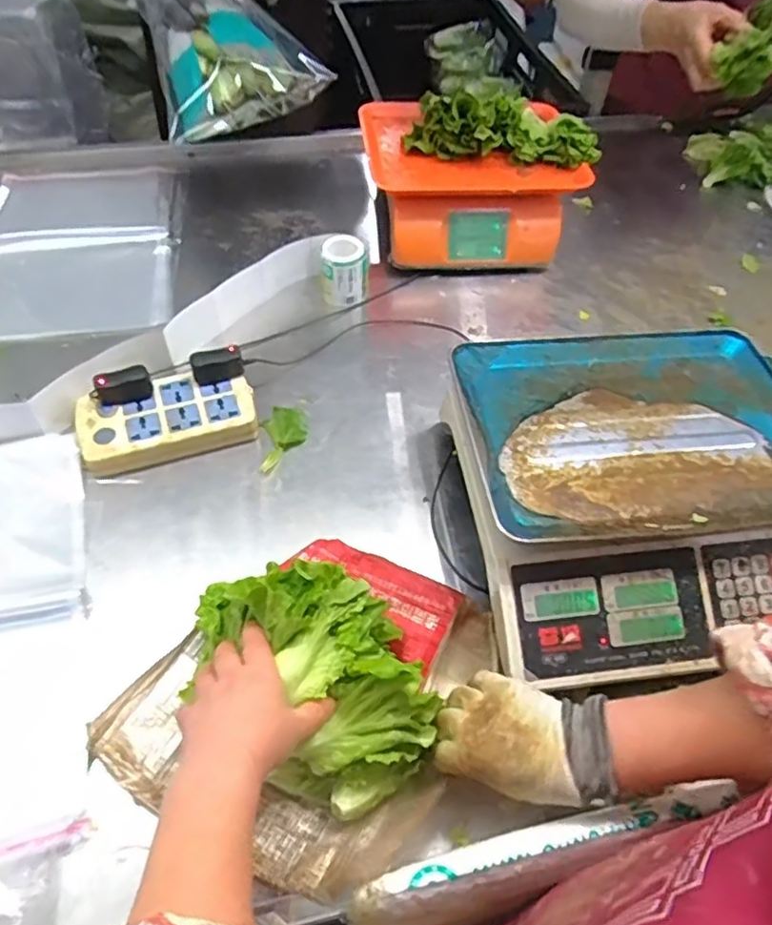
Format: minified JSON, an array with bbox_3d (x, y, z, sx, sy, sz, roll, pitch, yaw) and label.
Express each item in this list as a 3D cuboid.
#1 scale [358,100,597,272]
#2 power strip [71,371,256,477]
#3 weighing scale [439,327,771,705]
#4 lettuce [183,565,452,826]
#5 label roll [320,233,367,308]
[{"bbox_3d":[0.119,-0.392,0.918,0.297,0.135,0.209,-4,53,-6],"label":"scale"},{"bbox_3d":[-0.236,-0.046,0.691,0.180,0.029,0.100,-18,56,-16],"label":"power strip"},{"bbox_3d":[0.236,0.030,0.610,0.343,0.105,0.335,-6,54,-8],"label":"weighing scale"},{"bbox_3d":[-0.058,0.151,0.491,0.215,0.097,0.139,32,58,20],"label":"lettuce"},{"bbox_3d":[-0.055,-0.256,0.844,0.064,0.066,0.063,-2,53,-4],"label":"label roll"}]

